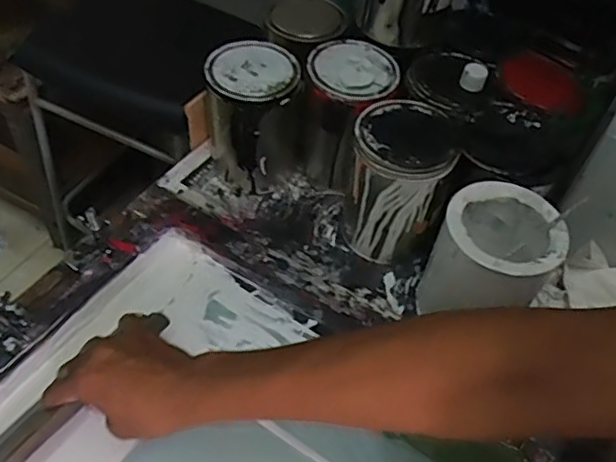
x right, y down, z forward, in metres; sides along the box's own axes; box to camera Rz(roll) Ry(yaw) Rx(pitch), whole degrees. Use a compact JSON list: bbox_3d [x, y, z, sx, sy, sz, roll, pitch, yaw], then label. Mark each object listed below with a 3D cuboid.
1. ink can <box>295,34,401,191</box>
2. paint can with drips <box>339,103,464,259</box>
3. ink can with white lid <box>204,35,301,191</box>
[{"bbox_3d":[0.046,-0.138,0.709,0.101,0.171,0.101,3,51,-3],"label":"ink can"},{"bbox_3d":[0.097,-0.048,0.641,0.102,0.160,0.104,3,51,-3],"label":"paint can with drips"},{"bbox_3d":[-0.068,-0.134,0.702,0.099,0.154,0.106,3,51,-3],"label":"ink can with white lid"}]

